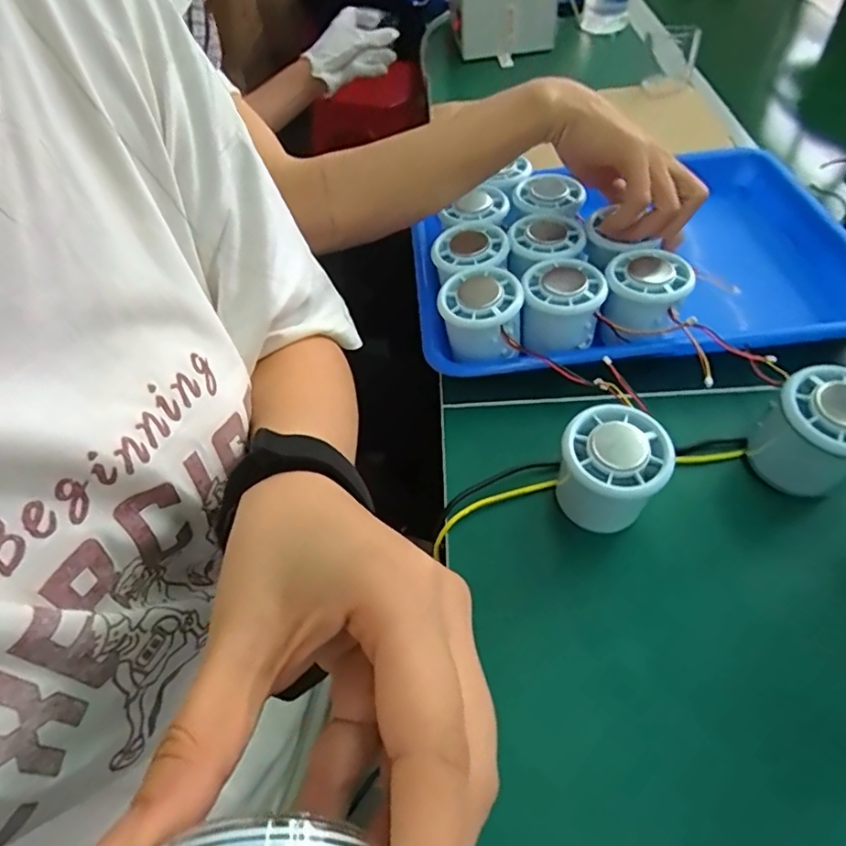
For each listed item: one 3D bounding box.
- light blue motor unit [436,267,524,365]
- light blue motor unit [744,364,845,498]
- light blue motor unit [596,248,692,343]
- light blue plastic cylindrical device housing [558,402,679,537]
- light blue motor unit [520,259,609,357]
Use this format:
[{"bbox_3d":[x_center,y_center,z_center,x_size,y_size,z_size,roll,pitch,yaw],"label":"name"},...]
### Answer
[{"bbox_3d":[0.040,-0.074,0.396,0.057,0.046,0.055,9,53,11],"label":"light blue motor unit"},{"bbox_3d":[0.216,0.012,0.322,0.064,0.065,0.061,-39,59,-23],"label":"light blue motor unit"},{"bbox_3d":[0.152,-0.089,0.391,0.055,0.036,0.063,12,54,14],"label":"light blue motor unit"},{"bbox_3d":[0.105,0.029,0.322,0.056,0.061,0.054,33,61,26],"label":"light blue plastic cylindrical device housing"},{"bbox_3d":[0.097,-0.082,0.399,0.054,0.041,0.052,6,53,9],"label":"light blue motor unit"}]

